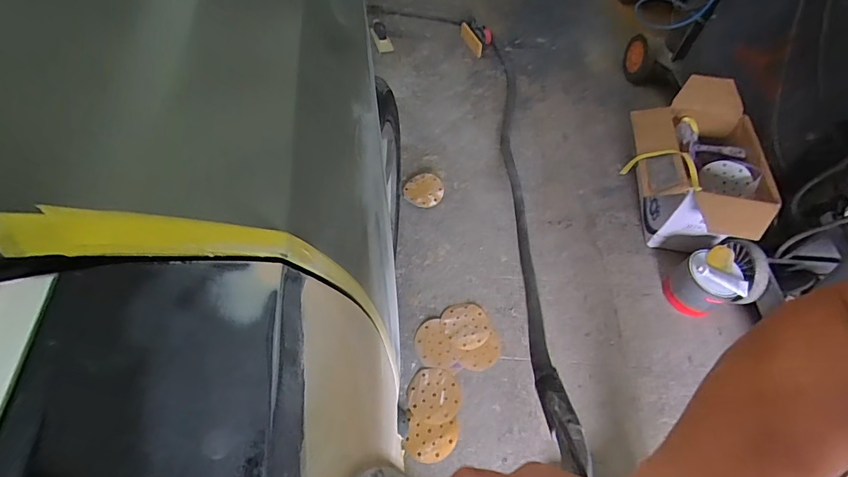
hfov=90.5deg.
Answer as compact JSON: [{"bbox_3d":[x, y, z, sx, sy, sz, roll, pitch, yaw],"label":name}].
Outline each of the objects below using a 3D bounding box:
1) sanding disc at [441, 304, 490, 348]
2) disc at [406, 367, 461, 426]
[{"bbox_3d":[0.127,0.263,1.289,0.148,0.005,0.145,1,57,-1],"label":"sanding disc"},{"bbox_3d":[0.028,0.436,1.170,0.143,0.006,0.144,1,57,-1],"label":"disc"}]

